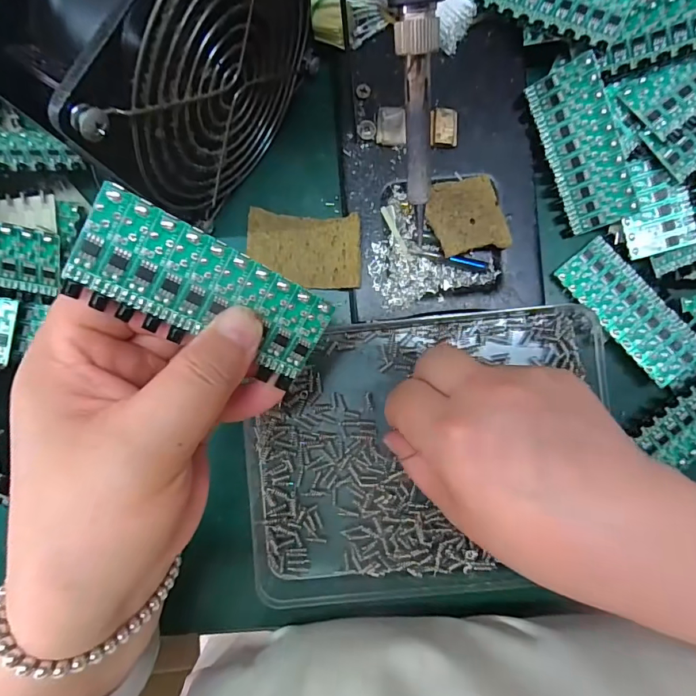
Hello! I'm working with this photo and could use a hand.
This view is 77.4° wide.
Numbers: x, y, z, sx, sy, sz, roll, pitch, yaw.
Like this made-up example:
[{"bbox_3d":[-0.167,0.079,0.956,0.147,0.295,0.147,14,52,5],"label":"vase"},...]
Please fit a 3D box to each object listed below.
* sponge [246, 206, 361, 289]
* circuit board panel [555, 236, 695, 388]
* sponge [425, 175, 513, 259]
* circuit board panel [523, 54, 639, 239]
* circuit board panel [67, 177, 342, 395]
[{"bbox_3d":[-0.024,-0.052,0.228,0.060,0.015,0.037,5,90,1],"label":"sponge"},{"bbox_3d":[0.149,-0.018,0.227,0.032,0.004,0.083,-42,82,4],"label":"circuit board panel"},{"bbox_3d":[0.060,-0.066,0.219,0.038,0.018,0.036,-13,89,1],"label":"sponge"},{"bbox_3d":[0.117,-0.099,0.216,0.031,0.004,0.077,-16,104,40],"label":"circuit board panel"},{"bbox_3d":[-0.044,-0.017,0.141,0.078,0.004,0.035,24,96,-23],"label":"circuit board panel"}]

